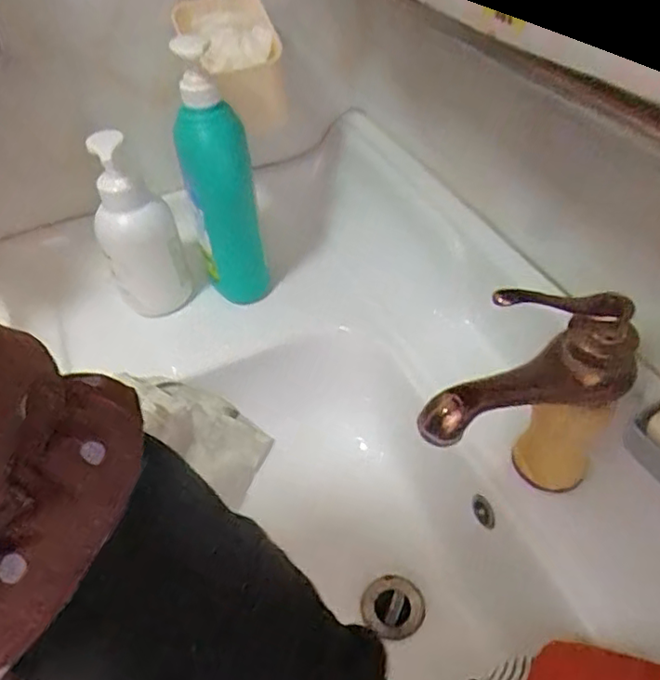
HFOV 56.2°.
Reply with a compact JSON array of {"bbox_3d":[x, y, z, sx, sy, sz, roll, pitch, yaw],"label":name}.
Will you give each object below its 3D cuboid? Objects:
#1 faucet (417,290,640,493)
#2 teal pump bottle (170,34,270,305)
[{"bbox_3d":[0.127,0.056,0.441,0.145,0.195,0.050,-16,46,-11],"label":"faucet"},{"bbox_3d":[-0.115,-0.161,0.638,0.066,0.252,0.084,-14,45,-9],"label":"teal pump bottle"}]

